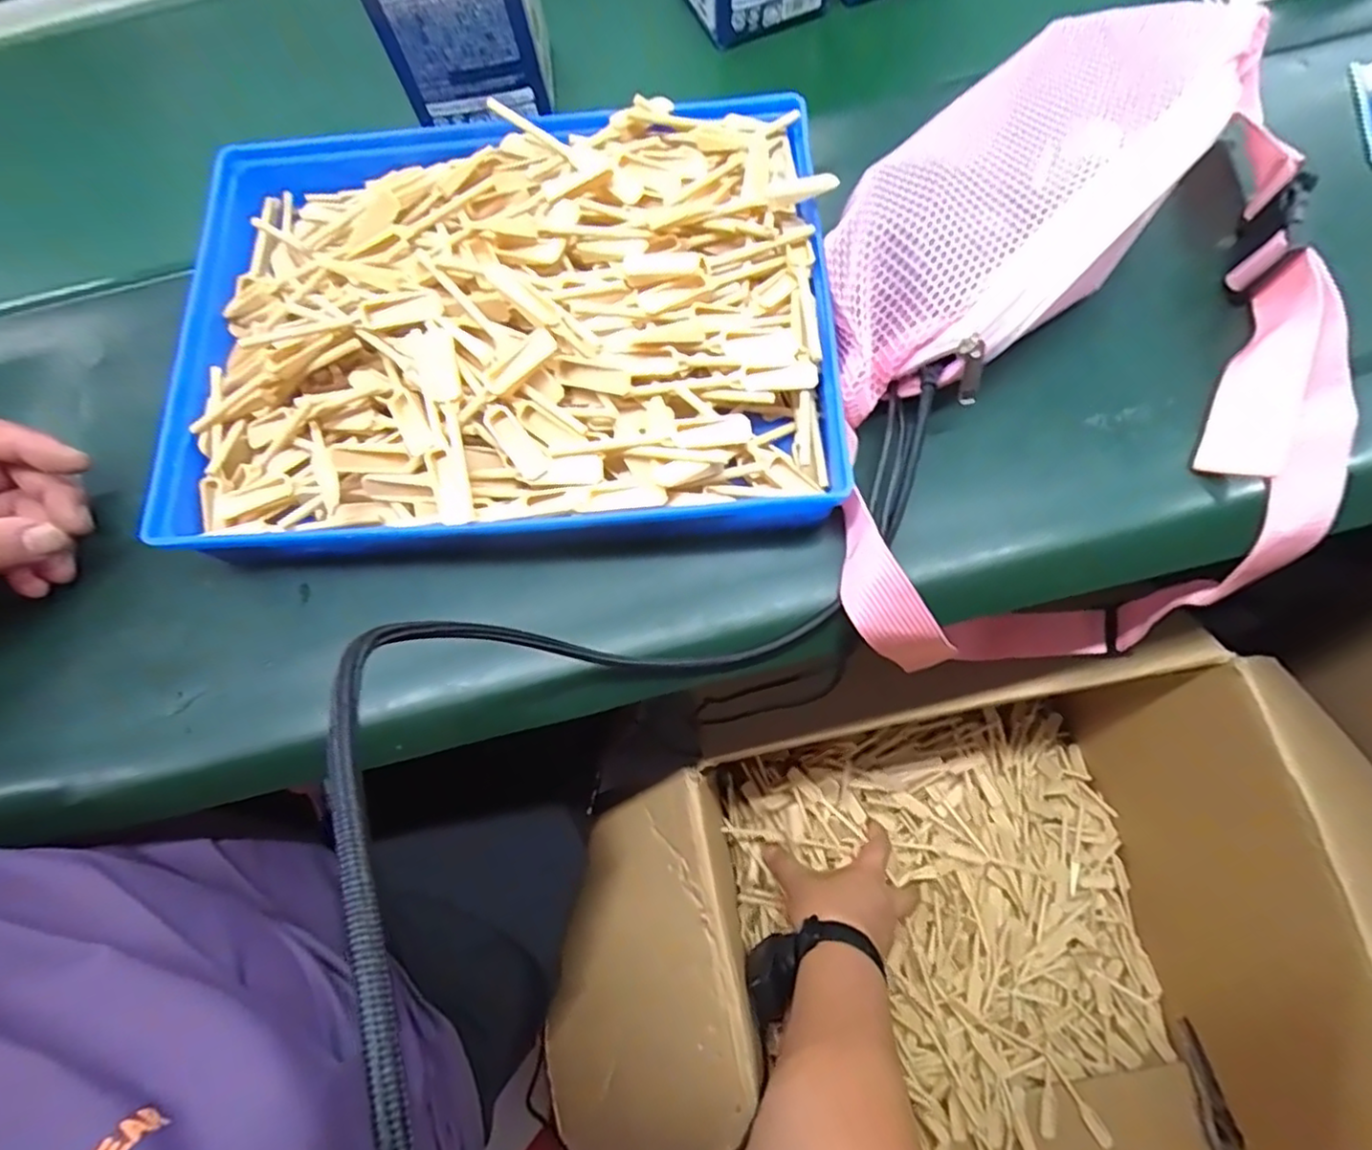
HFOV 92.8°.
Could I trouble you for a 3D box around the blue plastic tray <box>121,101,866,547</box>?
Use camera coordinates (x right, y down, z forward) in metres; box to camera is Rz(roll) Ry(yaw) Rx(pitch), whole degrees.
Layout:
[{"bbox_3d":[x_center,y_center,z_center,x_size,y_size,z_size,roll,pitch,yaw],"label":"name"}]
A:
[{"bbox_3d":[-0.091,-0.129,0.320,0.322,0.040,0.235,-2,72,0],"label":"blue plastic tray"}]

